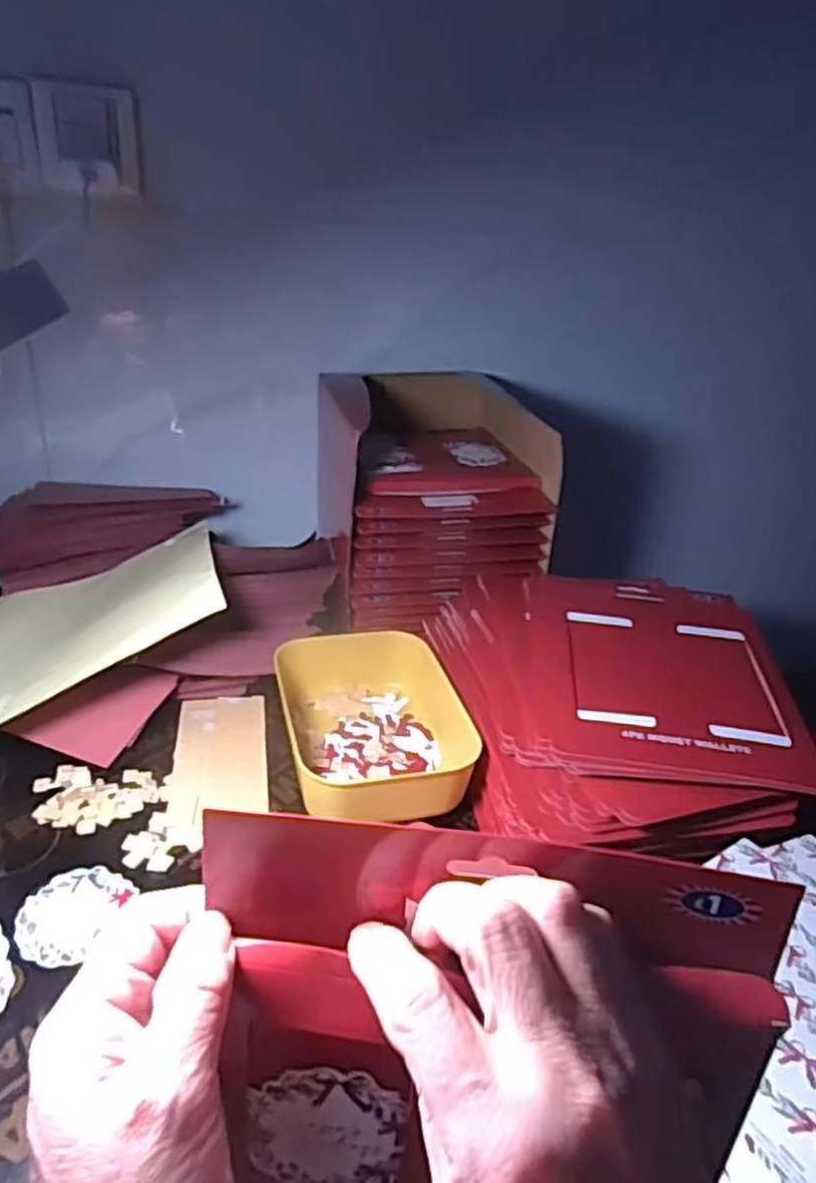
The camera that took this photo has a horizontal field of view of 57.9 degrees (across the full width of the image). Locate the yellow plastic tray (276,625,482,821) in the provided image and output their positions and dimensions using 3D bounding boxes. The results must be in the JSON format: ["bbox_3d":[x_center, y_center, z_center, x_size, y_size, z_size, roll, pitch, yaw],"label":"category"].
[{"bbox_3d":[-0.027,0.107,0.609,0.144,0.052,0.188,-4,29,-15],"label":"yellow plastic tray"}]

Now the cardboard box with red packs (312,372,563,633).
[{"bbox_3d":[0.005,-0.105,0.796,0.214,0.188,0.247,-4,29,-17],"label":"cardboard box with red packs"}]

